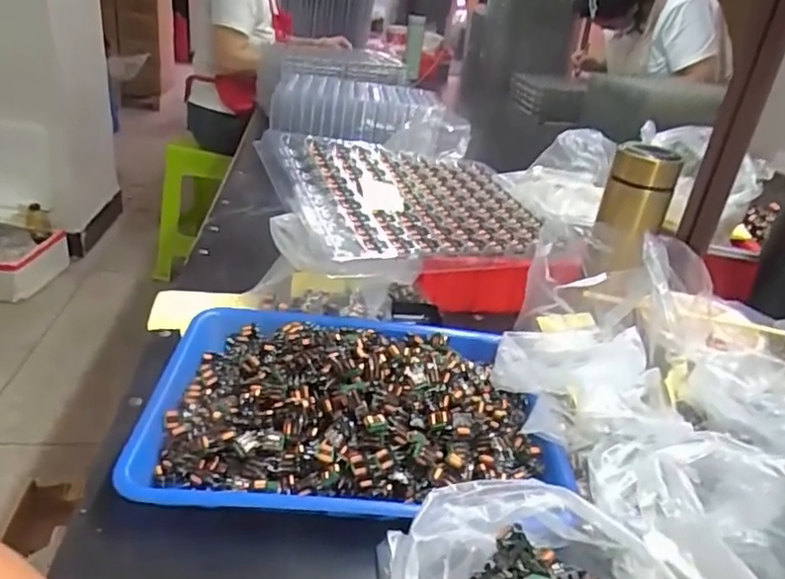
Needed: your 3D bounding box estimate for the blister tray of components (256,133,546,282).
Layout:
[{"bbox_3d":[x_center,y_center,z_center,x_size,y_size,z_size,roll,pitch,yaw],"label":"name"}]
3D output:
[{"bbox_3d":[0.027,-0.102,0.733,0.320,0.031,0.233,-1,42,-28],"label":"blister tray of components"}]

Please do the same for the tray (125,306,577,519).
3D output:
[{"bbox_3d":[-0.031,0.086,0.517,0.330,0.065,0.240,5,28,-5],"label":"tray"}]

